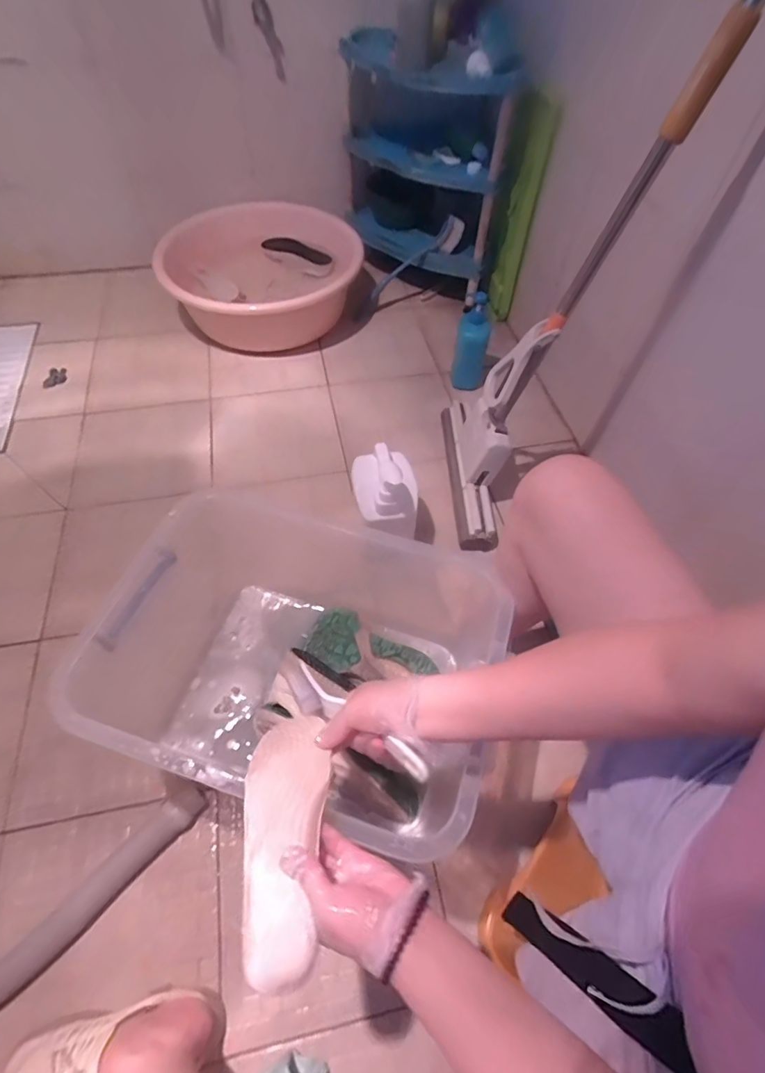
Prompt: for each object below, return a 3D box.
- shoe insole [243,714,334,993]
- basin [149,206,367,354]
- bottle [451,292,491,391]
[{"bbox_3d":[-0.085,0.255,0.435,0.073,0.014,0.203,-1,42,-3],"label":"shoe insole"},{"bbox_3d":[-0.344,-0.719,1.357,0.482,0.174,0.517,1,57,-1],"label":"basin"},{"bbox_3d":[0.221,-0.469,1.225,0.085,0.230,0.102,10,27,4],"label":"bottle"}]

